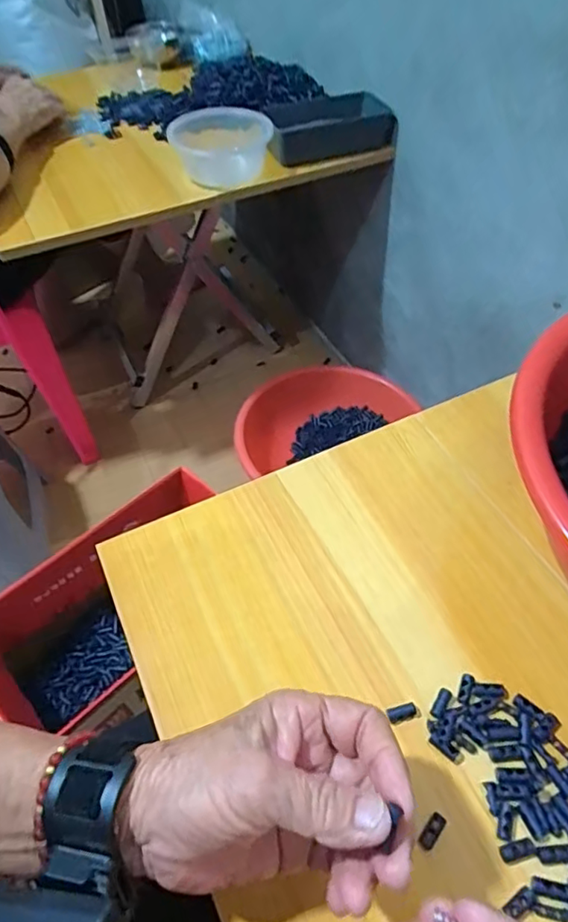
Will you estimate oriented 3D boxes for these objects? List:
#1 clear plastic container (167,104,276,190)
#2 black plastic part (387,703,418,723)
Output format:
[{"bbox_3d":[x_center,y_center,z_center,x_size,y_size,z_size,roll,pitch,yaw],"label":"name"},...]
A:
[{"bbox_3d":[-0.087,-0.458,0.825,0.152,0.080,0.130,-11,54,-6],"label":"clear plastic container"},{"bbox_3d":[0.076,0.160,0.353,0.019,0.004,0.009,-11,54,-5],"label":"black plastic part"}]

